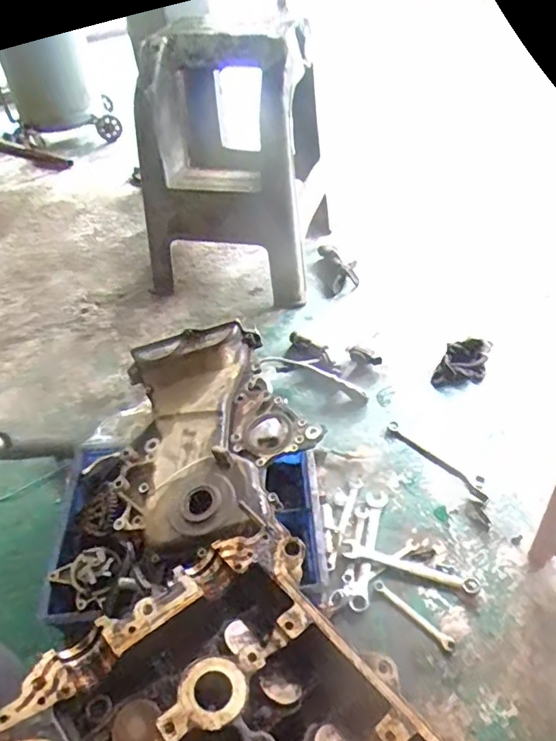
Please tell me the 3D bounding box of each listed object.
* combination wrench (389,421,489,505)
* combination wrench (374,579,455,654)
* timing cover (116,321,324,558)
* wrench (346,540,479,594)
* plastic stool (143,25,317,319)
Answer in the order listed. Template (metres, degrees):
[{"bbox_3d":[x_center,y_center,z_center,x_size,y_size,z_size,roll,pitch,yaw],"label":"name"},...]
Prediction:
[{"bbox_3d":[0.313,0.174,1.077,0.033,0.016,0.237,-33,50,-25],"label":"combination wrench"},{"bbox_3d":[0.217,0.390,0.876,0.021,0.005,0.151,-37,52,-28],"label":"combination wrench"},{"bbox_3d":[-0.116,0.102,0.898,0.313,0.126,0.389,-14,44,-9],"label":"timing cover"},{"bbox_3d":[0.222,0.333,0.923,0.223,0.013,0.034,12,47,18],"label":"wrench"},{"bbox_3d":[-0.126,-0.554,1.468,0.424,0.610,0.498,4,45,10],"label":"plastic stool"}]

